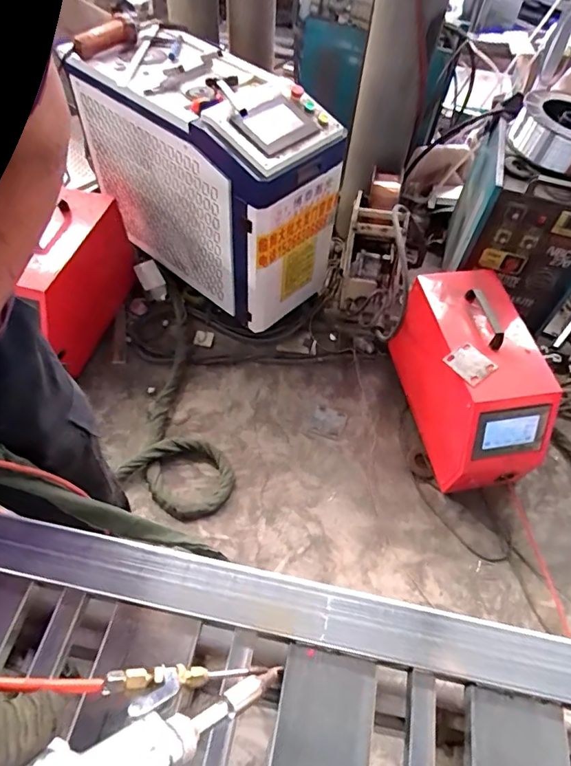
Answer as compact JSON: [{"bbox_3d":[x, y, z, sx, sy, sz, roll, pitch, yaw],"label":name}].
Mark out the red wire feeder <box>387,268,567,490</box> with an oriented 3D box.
[{"bbox_3d":[0.552,-0.009,1.464,0.294,0.372,0.556,-11,57,-11],"label":"red wire feeder"}]

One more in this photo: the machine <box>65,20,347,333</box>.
[{"bbox_3d":[-0.260,-0.677,1.607,0.800,0.613,0.395,36,61,20],"label":"machine"}]

